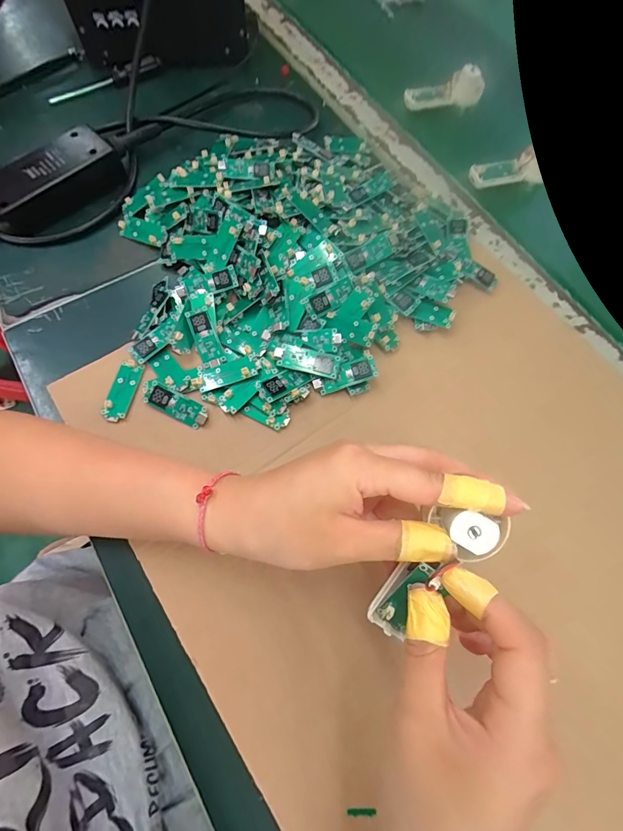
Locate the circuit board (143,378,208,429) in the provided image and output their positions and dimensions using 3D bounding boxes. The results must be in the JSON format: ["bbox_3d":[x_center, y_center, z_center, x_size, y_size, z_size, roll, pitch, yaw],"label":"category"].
[{"bbox_3d":[-0.106,-0.010,0.298,0.055,0.007,0.019,28,72,7],"label":"circuit board"}]

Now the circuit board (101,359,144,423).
[{"bbox_3d":[-0.148,-0.020,0.302,0.017,0.004,0.051,12,70,2],"label":"circuit board"}]

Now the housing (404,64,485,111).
[{"bbox_3d":[0.150,-0.370,0.437,0.093,0.030,0.022,-12,71,-7],"label":"housing"}]

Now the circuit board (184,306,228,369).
[{"bbox_3d":[-0.086,-0.063,0.312,0.018,0.007,0.050,-22,87,-9],"label":"circuit board"}]

